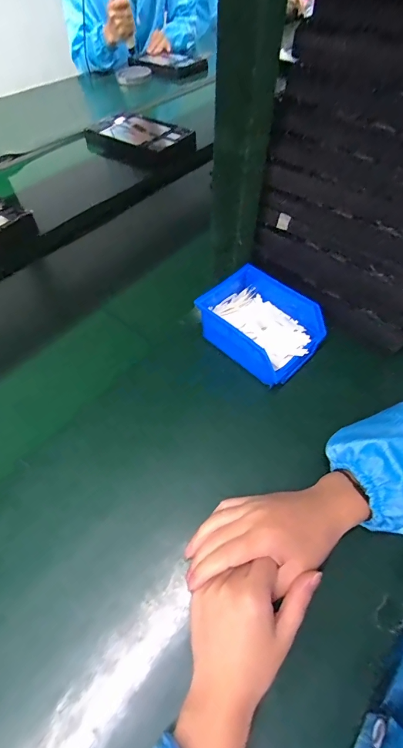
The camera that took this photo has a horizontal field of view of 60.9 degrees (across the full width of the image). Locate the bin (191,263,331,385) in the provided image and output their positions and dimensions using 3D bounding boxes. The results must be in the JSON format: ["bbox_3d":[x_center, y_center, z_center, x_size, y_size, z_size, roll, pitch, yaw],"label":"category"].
[{"bbox_3d":[0.073,-0.067,0.445,0.155,0.061,0.118,39,64,24],"label":"bin"}]

